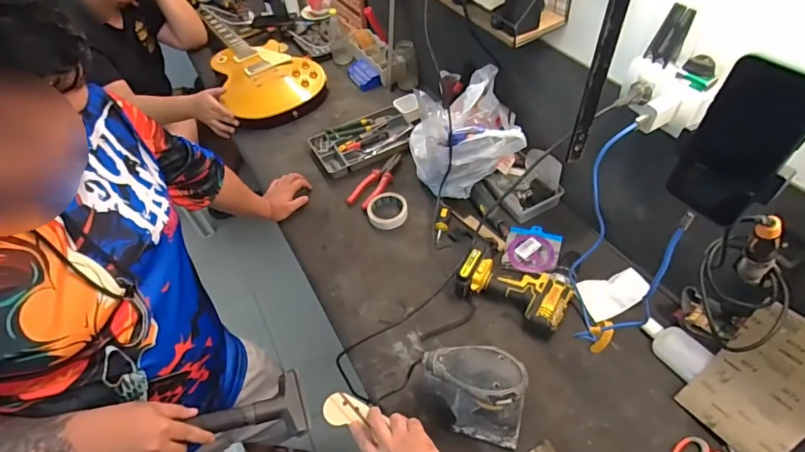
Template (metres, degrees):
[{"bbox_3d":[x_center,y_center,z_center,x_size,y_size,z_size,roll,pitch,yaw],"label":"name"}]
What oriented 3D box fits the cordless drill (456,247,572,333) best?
[{"bbox_3d":[0.217,0.116,0.859,0.200,0.065,0.127,24,55,24],"label":"cordless drill"}]

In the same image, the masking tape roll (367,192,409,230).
[{"bbox_3d":[-0.035,-0.039,1.053,0.096,0.023,0.104,-3,48,3],"label":"masking tape roll"}]

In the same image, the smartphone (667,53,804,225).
[{"bbox_3d":[0.296,-0.071,0.396,0.010,0.148,0.073,-23,51,-23],"label":"smartphone"}]

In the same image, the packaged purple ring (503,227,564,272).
[{"bbox_3d":[0.277,0.049,0.948,0.108,0.016,0.117,15,52,18],"label":"packaged purple ring"}]

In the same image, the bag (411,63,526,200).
[{"bbox_3d":[0.133,-0.197,0.999,0.228,0.255,0.200,-1,49,5],"label":"bag"}]

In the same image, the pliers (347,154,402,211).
[{"bbox_3d":[-0.057,-0.119,1.132,0.070,0.019,0.195,25,56,25],"label":"pliers"}]

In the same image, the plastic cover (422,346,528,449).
[{"bbox_3d":[0.109,0.260,0.699,0.161,0.147,0.089,11,51,15],"label":"plastic cover"}]

